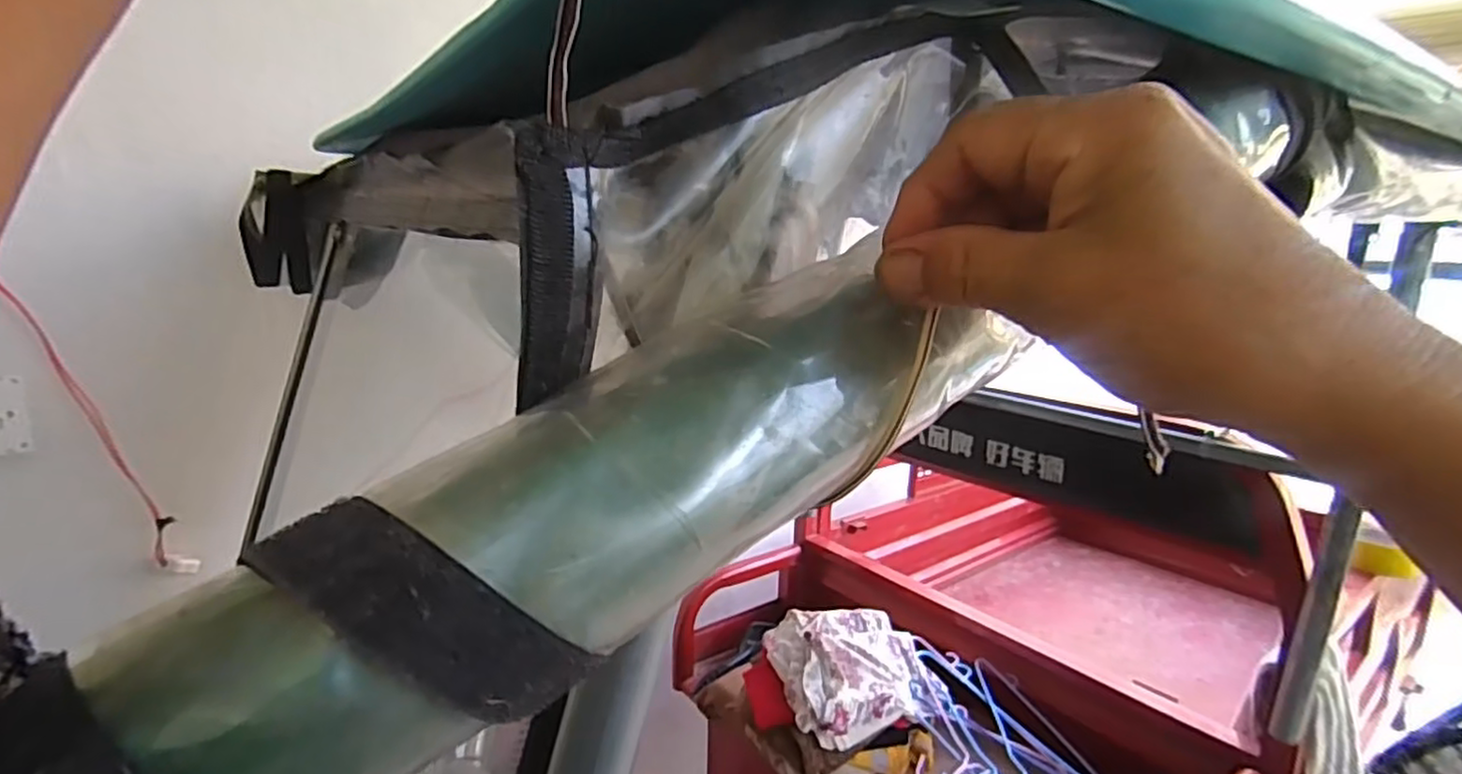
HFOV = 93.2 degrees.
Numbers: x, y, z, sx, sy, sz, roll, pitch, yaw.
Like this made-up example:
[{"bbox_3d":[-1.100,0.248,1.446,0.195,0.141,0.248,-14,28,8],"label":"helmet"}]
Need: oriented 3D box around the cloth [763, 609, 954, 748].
[{"bbox_3d":[0.208,0.471,1.174,0.261,0.094,0.205,-6,15,-16],"label":"cloth"}]

